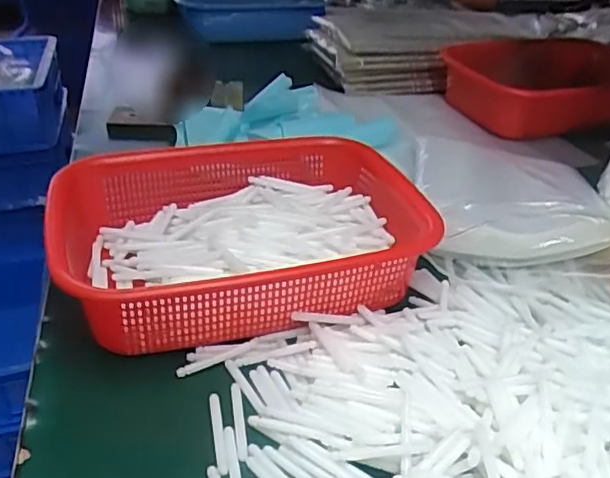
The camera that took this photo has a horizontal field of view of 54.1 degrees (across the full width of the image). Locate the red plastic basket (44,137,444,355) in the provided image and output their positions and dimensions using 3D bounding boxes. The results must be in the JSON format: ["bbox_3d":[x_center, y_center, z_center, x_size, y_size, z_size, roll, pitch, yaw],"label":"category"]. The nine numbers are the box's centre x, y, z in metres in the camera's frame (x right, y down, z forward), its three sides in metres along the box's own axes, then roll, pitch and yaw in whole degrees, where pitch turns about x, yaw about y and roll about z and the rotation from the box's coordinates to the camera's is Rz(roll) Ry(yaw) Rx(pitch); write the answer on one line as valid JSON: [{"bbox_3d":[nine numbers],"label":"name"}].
[{"bbox_3d":[-0.048,-0.007,0.493,0.275,0.073,0.210,-9,35,-11],"label":"red plastic basket"}]

